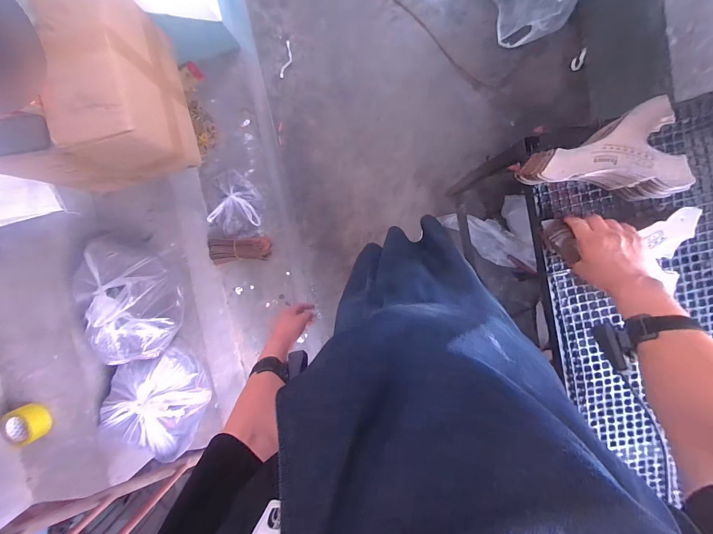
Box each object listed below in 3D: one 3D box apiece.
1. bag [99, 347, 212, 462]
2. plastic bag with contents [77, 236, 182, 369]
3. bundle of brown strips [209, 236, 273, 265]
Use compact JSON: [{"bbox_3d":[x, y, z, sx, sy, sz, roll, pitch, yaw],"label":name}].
[{"bbox_3d":[-0.630,0.442,0.974,0.277,0.145,0.325,-17,95,7],"label":"bag"},{"bbox_3d":[-0.682,0.097,0.922,0.218,0.164,0.371,-10,95,6],"label":"plastic bag with contents"},{"bbox_3d":[-0.449,-0.066,1.151,0.228,0.086,0.100,-6,96,6],"label":"bundle of brown strips"}]

